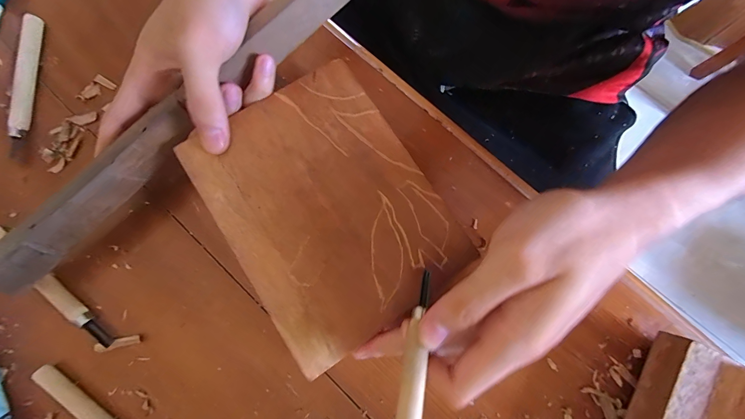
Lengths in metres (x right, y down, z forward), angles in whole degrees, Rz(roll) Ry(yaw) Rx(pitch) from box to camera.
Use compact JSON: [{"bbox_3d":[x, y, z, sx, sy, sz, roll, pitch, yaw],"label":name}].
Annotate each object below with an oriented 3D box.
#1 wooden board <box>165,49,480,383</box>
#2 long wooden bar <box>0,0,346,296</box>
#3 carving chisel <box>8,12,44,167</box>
[{"bbox_3d":[-0.029,-0.005,0.210,0.127,0.014,0.169,-32,81,-7],"label":"wooden board"},{"bbox_3d":[-0.131,-0.063,0.215,0.305,0.024,0.028,-44,83,-3],"label":"long wooden bar"},{"bbox_3d":[-0.278,-0.098,0.258,0.010,0.014,0.123,-2,79,-1],"label":"carving chisel"}]

